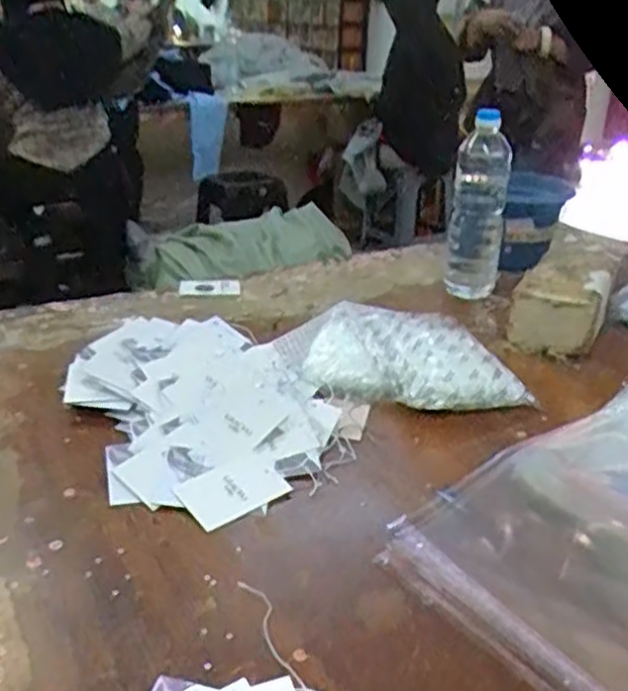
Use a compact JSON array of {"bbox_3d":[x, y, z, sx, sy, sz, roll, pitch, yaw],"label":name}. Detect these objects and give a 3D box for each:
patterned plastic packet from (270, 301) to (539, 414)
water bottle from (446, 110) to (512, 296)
[{"bbox_3d":[0.098,0.010,0.874,0.310,0.051,0.175,9,26,15],"label":"patterned plastic packet"},{"bbox_3d":[0.239,-0.197,1.071,0.074,0.272,0.079,6,26,11],"label":"water bottle"}]

